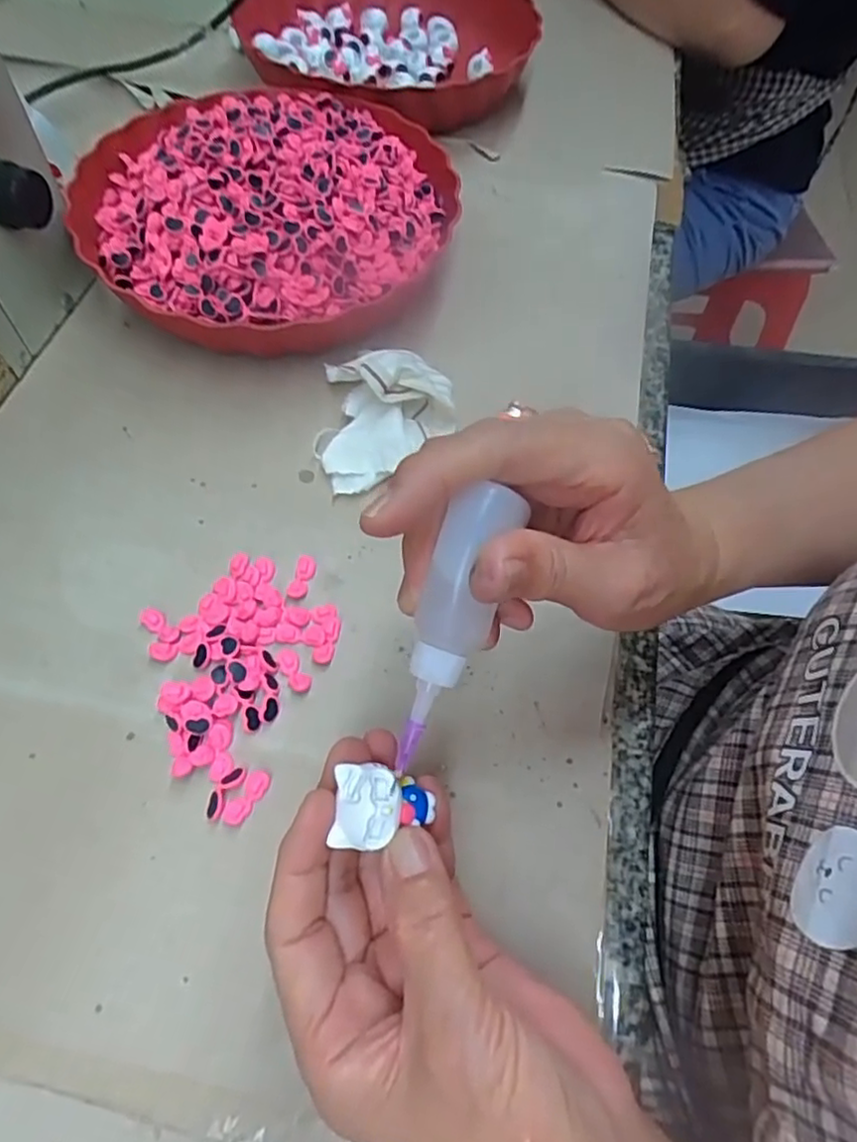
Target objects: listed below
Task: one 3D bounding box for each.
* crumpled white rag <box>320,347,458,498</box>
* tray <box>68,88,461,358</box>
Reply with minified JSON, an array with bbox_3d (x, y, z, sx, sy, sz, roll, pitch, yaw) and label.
[{"bbox_3d":[-0.023,-0.088,0.370,0.077,0.038,0.085,0,60,-2],"label":"crumpled white rag"},{"bbox_3d":[-0.103,-0.229,0.427,0.236,0.066,0.233,-4,60,-4],"label":"tray"}]

